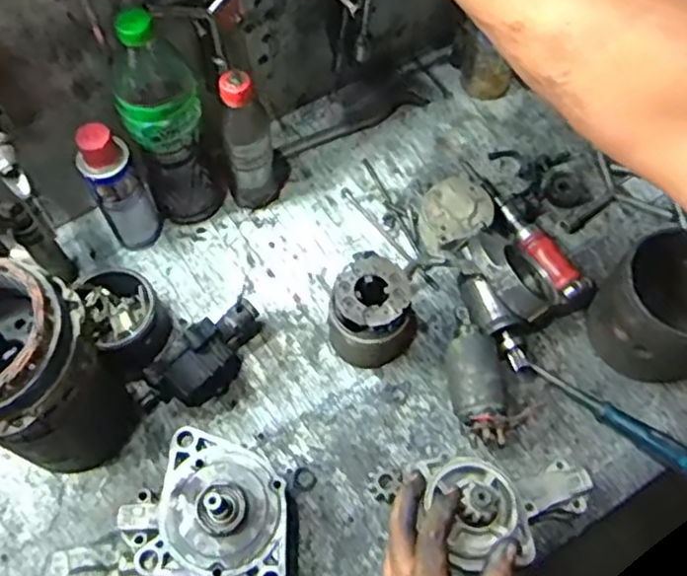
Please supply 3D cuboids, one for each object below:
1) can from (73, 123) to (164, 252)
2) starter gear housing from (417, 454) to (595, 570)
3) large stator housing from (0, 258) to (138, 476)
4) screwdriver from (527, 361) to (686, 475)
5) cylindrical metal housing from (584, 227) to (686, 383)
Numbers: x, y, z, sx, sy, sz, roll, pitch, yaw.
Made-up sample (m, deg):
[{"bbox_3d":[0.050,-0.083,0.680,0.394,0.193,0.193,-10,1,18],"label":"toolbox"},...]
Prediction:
[{"bbox_3d":[-0.230,-0.102,0.718,0.054,0.167,0.045,-20,66,-11],"label":"can"},{"bbox_3d":[0.146,0.187,0.599,0.157,0.086,0.093,-4,63,-4],"label":"starter gear housing"},{"bbox_3d":[-0.270,0.075,0.596,0.126,0.225,0.126,20,64,8],"label":"large stator housing"},{"bbox_3d":[0.269,0.127,0.698,0.178,0.026,0.023,36,68,15],"label":"screwdriver"},{"bbox_3d":[0.328,0.021,0.704,0.130,0.112,0.124,1,63,-1],"label":"cylindrical metal housing"}]

